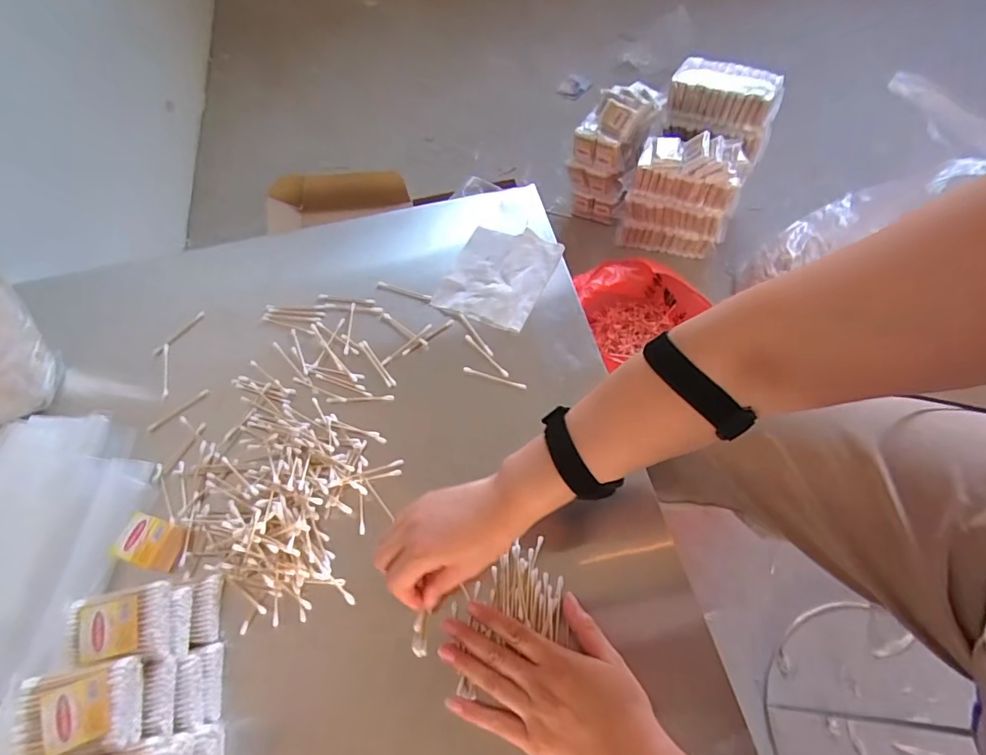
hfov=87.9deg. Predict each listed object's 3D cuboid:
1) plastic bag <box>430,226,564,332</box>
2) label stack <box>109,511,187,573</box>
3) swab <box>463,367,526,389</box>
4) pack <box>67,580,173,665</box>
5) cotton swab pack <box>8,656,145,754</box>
[{"bbox_3d":[0.009,-0.130,0.636,0.115,0.011,0.144,24,64,15],"label":"plastic bag"},{"bbox_3d":[-0.314,0.151,0.470,0.054,0.016,0.043,14,62,10],"label":"label stack"},{"bbox_3d":[0.002,0.000,0.566,0.073,0.004,0.007,17,63,11],"label":"swab"},{"bbox_3d":[-0.295,0.194,0.403,0.074,0.018,0.052,-8,61,-2],"label":"pack"},{"bbox_3d":[-0.293,0.238,0.366,0.071,0.033,0.053,-10,61,-3],"label":"cotton swab pack"}]

